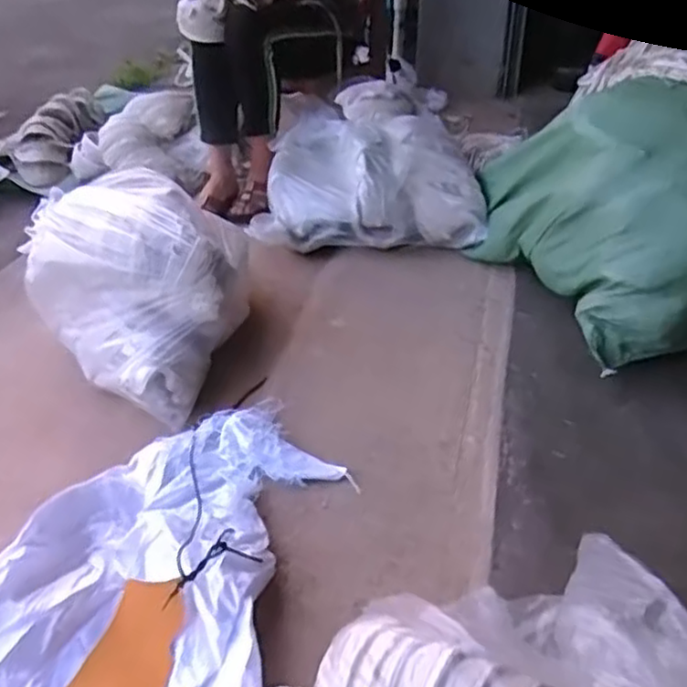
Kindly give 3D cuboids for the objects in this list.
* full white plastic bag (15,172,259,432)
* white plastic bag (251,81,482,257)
[{"bbox_3d":[-0.391,-0.140,1.330,0.482,0.243,0.373,21,44,26],"label":"full white plastic bag"},{"bbox_3d":[0.067,-0.442,1.713,0.530,0.251,0.476,3,38,6],"label":"white plastic bag"}]

